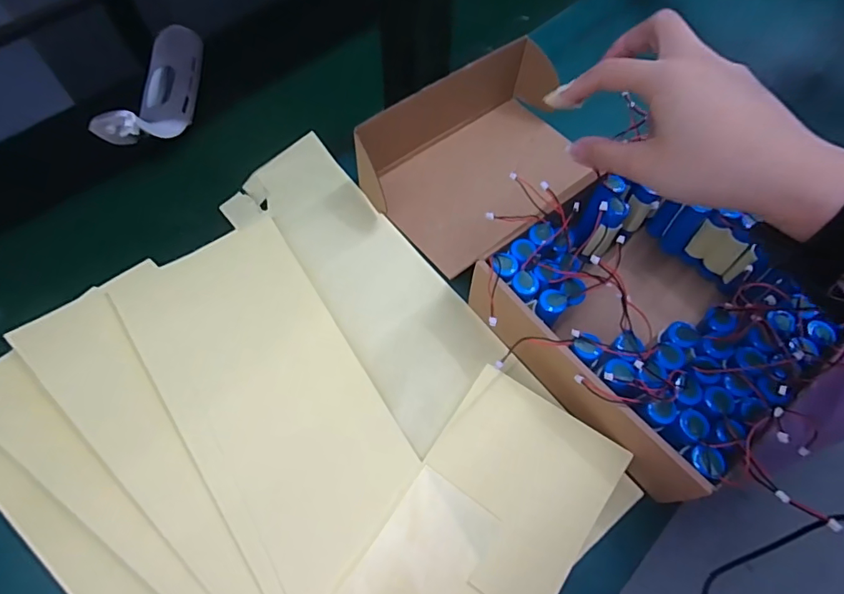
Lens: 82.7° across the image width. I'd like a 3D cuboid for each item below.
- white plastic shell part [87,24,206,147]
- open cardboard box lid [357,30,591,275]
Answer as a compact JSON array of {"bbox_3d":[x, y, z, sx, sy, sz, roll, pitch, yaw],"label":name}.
[{"bbox_3d":[-0.254,-0.204,0.469,0.050,0.045,0.190,-2,49,-3],"label":"white plastic shell part"},{"bbox_3d":[0.064,-0.128,0.427,0.213,0.077,0.127,-37,72,-14],"label":"open cardboard box lid"}]

